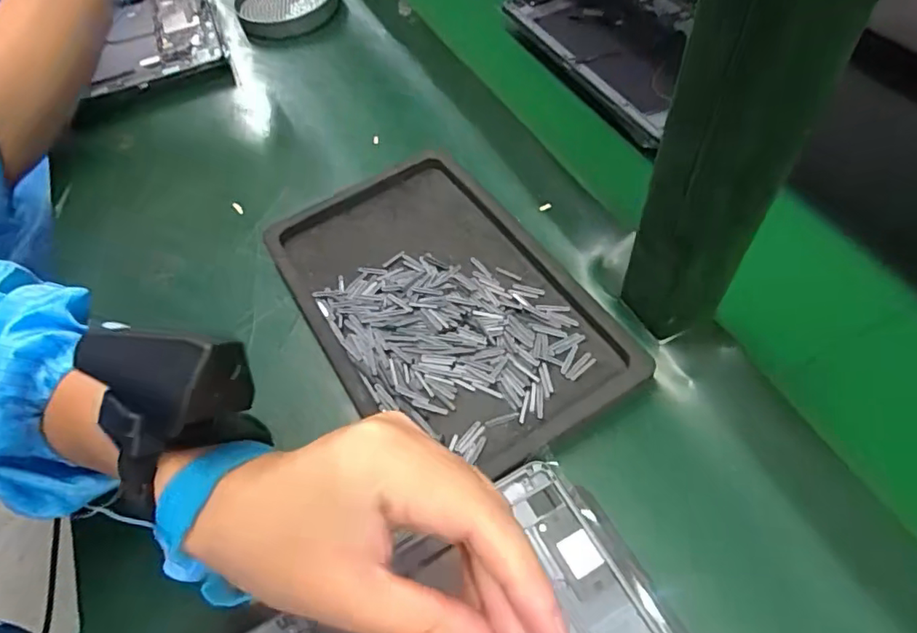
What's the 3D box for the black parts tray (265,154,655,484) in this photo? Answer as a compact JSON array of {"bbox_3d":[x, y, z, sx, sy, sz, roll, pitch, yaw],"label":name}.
[{"bbox_3d":[-0.013,-0.014,0.364,0.157,0.015,0.247,-30,58,-15],"label":"black parts tray"}]

